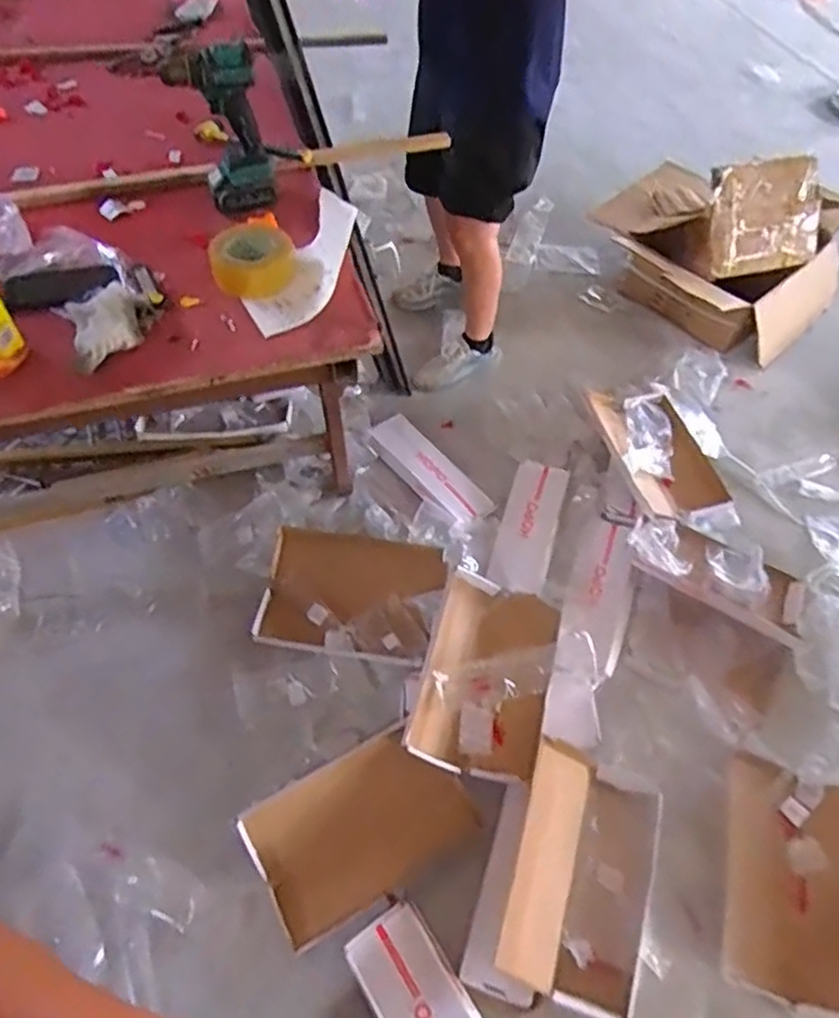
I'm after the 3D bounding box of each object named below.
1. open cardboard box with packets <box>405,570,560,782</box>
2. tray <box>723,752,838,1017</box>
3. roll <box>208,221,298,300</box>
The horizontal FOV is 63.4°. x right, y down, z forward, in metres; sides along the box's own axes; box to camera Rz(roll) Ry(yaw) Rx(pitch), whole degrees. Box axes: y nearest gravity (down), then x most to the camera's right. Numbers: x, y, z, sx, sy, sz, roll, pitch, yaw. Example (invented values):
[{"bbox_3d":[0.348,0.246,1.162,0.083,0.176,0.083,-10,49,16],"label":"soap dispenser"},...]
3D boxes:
[{"bbox_3d":[0.146,0.342,1.435,0.256,0.080,0.408,14,56,8],"label":"open cardboard box with packets"},{"bbox_3d":[0.733,0.701,1.291,0.271,0.084,0.420,17,56,10],"label":"tray"},{"bbox_3d":[-0.270,-0.408,1.103,0.131,0.074,0.131,1,55,-1],"label":"roll"}]

